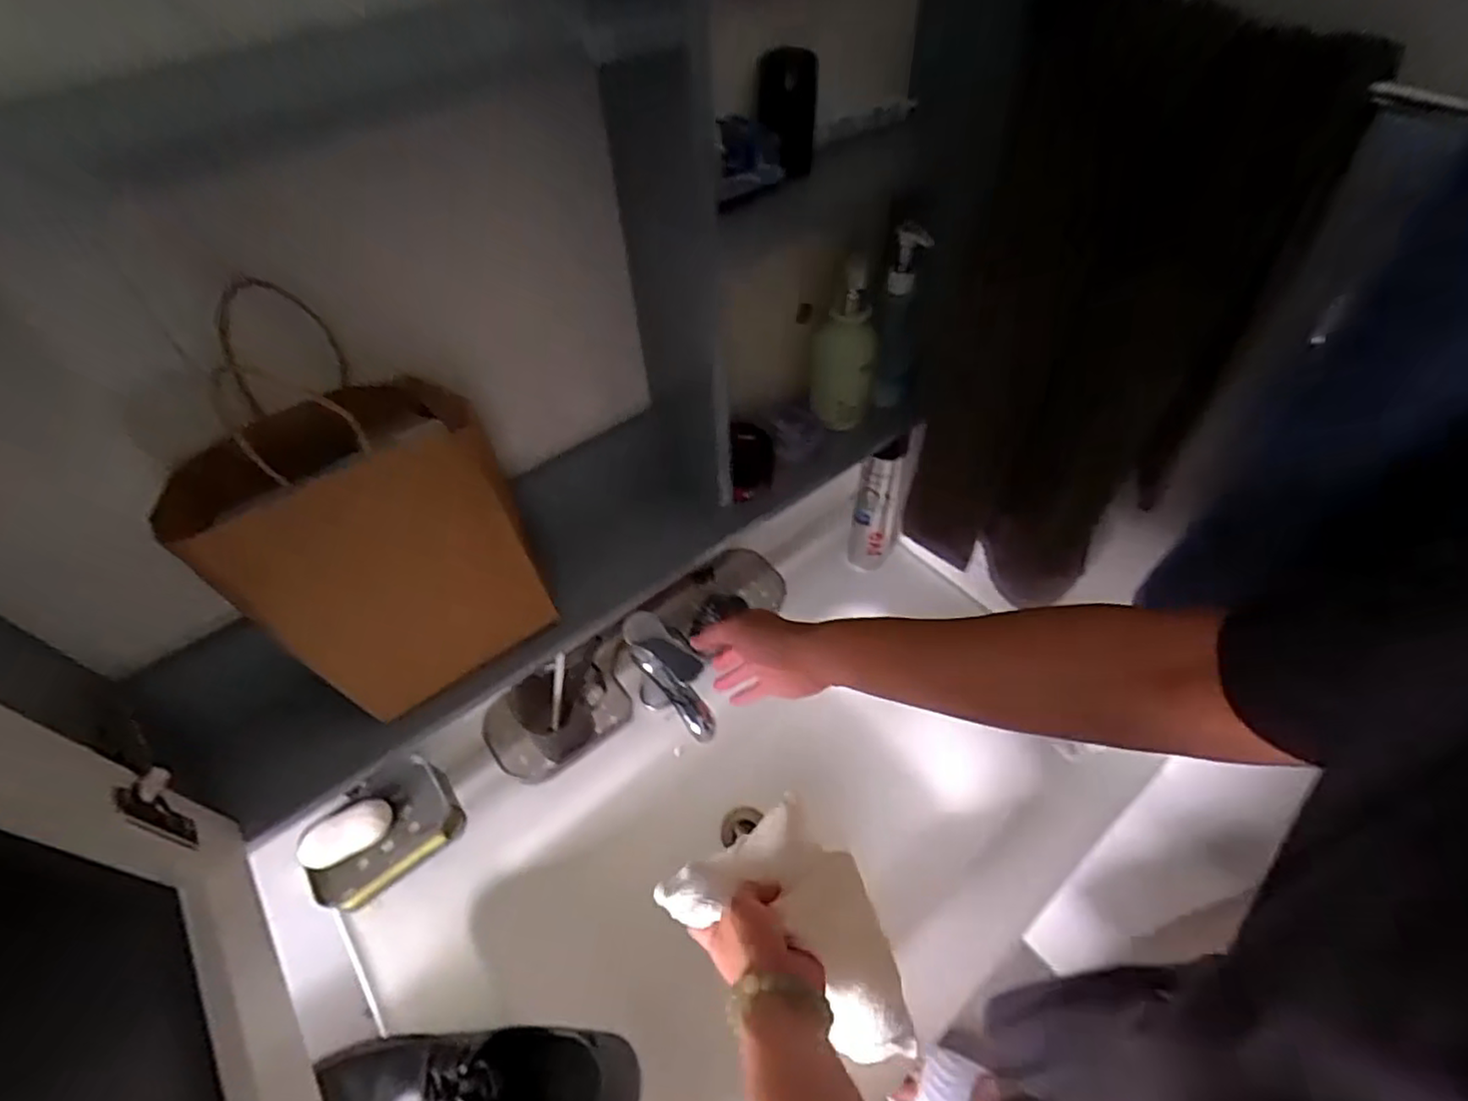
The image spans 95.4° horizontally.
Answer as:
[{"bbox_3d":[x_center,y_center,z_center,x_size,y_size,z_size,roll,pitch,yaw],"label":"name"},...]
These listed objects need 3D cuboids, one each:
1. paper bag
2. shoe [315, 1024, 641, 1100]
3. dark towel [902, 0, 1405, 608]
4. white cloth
[{"bbox_3d":[-0.239,-0.015,0.447,0.166,0.212,0.119,-35,58,-23],"label":"paper bag"},{"bbox_3d":[-0.214,0.441,0.527,0.264,0.092,0.098,-3,51,0],"label":"shoe"},{"bbox_3d":[0.258,-0.124,0.511,0.208,0.454,0.045,3,52,5],"label":"dark towel"},{"bbox_3d":[0.060,0.299,0.555,0.222,0.062,0.125,27,57,22],"label":"white cloth"}]

